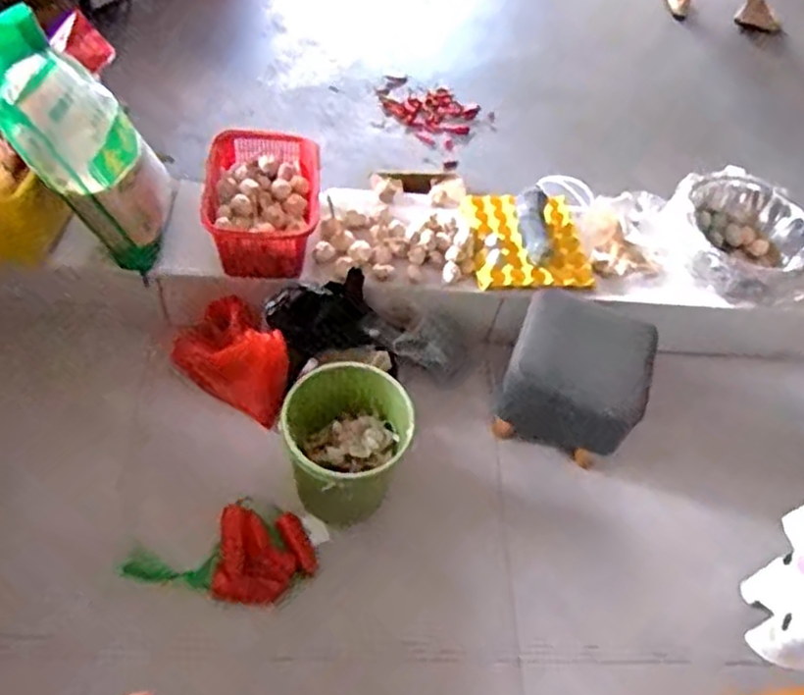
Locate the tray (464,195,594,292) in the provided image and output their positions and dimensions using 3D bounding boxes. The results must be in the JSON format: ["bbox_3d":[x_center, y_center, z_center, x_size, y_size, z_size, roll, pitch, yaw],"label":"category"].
[{"bbox_3d":[0.304,-0.265,1.729,0.285,0.044,0.289,-1,55,-8],"label":"tray"}]

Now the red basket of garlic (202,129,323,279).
[{"bbox_3d":[-0.307,-0.323,1.577,0.242,0.139,0.321,3,54,-6],"label":"red basket of garlic"}]

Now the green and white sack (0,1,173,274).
[{"bbox_3d":[-0.655,-0.404,1.452,0.264,0.521,0.258,-3,39,45],"label":"green and white sack"}]

